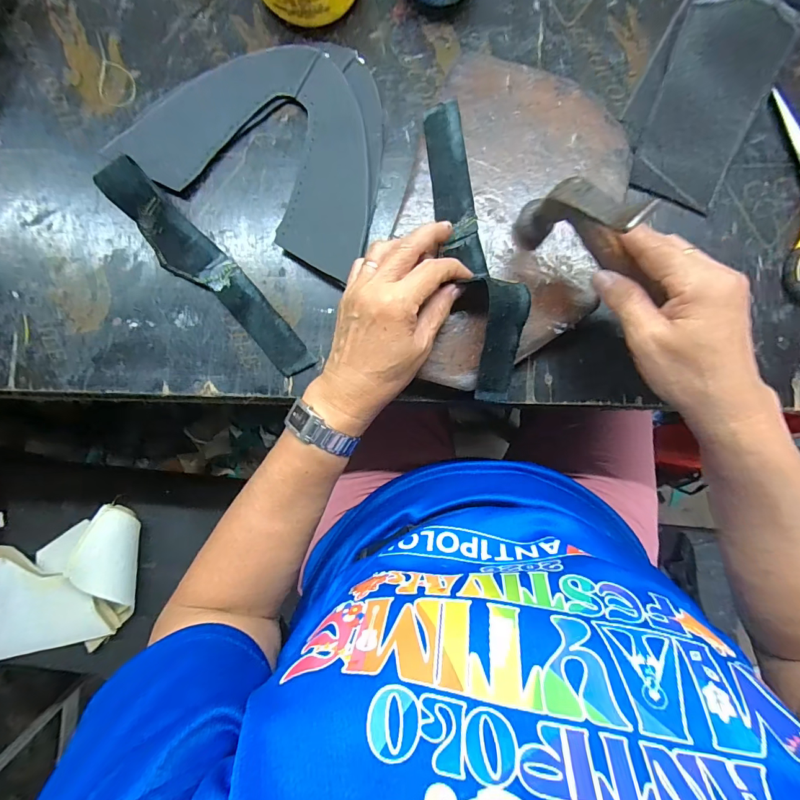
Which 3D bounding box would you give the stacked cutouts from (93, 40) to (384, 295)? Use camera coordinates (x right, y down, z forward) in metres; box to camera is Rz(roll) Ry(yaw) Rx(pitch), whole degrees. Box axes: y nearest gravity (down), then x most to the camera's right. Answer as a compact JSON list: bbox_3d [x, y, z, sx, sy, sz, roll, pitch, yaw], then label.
[{"bbox_3d":[-0.105,-0.230,0.350,0.228,0.012,0.177,30,88,2],"label":"stacked cutouts"}]

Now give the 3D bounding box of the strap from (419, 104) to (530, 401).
[{"bbox_3d":[0.057,-0.123,0.320,0.041,0.065,0.239,-12,82,0],"label":"strap"}]

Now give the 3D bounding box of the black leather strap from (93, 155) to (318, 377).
[{"bbox_3d":[-0.152,-0.099,0.324,0.041,0.044,0.200,-45,87,-2],"label":"black leather strap"}]

